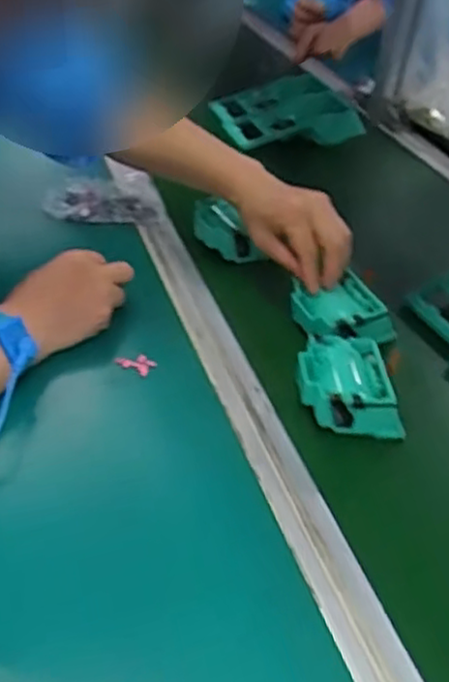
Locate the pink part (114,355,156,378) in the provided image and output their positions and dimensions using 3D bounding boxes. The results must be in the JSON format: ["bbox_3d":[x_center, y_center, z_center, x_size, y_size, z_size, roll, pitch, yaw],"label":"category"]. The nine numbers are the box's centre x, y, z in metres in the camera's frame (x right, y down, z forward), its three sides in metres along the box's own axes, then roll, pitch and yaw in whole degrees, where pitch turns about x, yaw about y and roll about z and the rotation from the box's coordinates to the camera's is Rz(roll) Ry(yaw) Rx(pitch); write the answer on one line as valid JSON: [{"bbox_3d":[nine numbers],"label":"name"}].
[{"bbox_3d":[-0.071,0.017,0.565,0.030,0.011,0.014,14,32,13],"label":"pink part"}]

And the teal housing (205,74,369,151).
[{"bbox_3d":[0.082,-0.325,1.046,0.180,0.058,0.184,-18,45,-13],"label":"teal housing"}]

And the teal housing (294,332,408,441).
[{"bbox_3d":[0.092,0.034,0.547,0.074,0.040,0.074,1,32,-7],"label":"teal housing"}]

